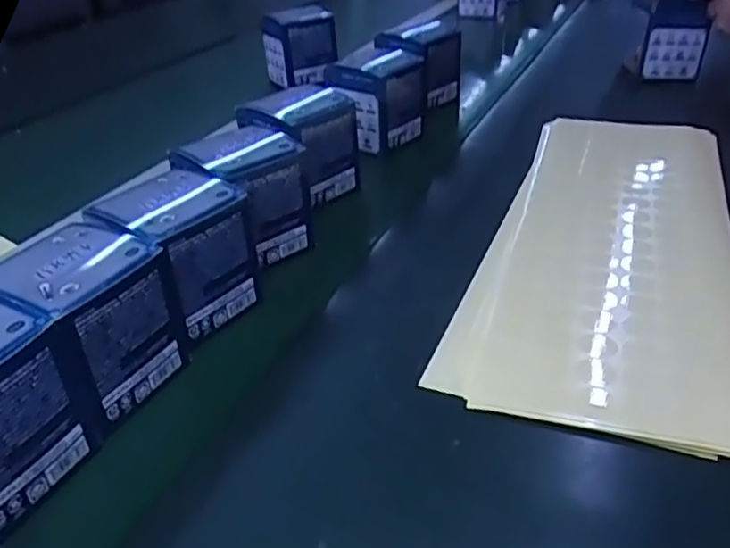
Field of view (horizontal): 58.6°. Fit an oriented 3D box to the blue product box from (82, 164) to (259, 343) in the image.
[{"bbox_3d":[-0.133,-0.015,0.465,0.078,0.091,0.083,19,39,30],"label":"blue product box"}]

